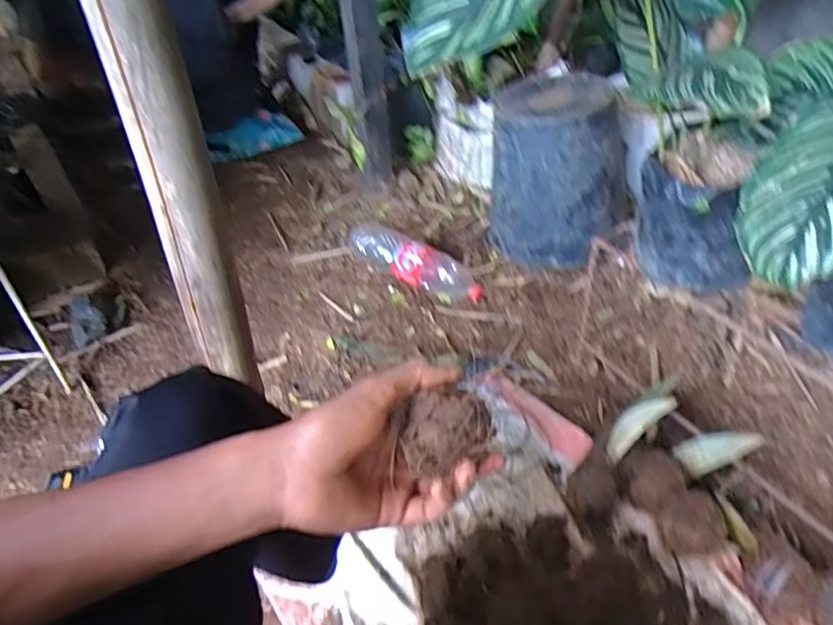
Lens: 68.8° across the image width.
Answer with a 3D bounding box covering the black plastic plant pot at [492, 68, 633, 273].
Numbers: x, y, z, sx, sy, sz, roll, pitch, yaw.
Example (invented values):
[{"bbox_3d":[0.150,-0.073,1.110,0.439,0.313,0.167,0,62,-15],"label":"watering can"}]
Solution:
[{"bbox_3d":[0.305,-0.296,1.307,0.291,0.343,0.302,-1,43,1],"label":"black plastic plant pot"}]

